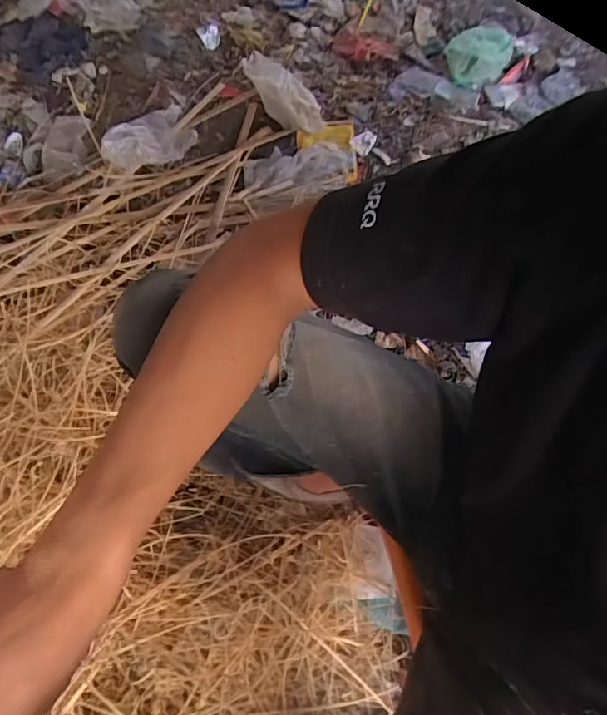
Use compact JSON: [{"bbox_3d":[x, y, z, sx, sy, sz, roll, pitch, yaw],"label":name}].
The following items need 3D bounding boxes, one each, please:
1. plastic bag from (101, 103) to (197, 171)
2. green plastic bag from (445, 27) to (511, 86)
[{"bbox_3d":[-0.345,-0.485,1.096,0.199,0.056,0.123,-32,69,-12],"label":"plastic bag"},{"bbox_3d":[0.420,-0.732,1.186,0.157,0.041,0.178,15,67,8],"label":"green plastic bag"}]

